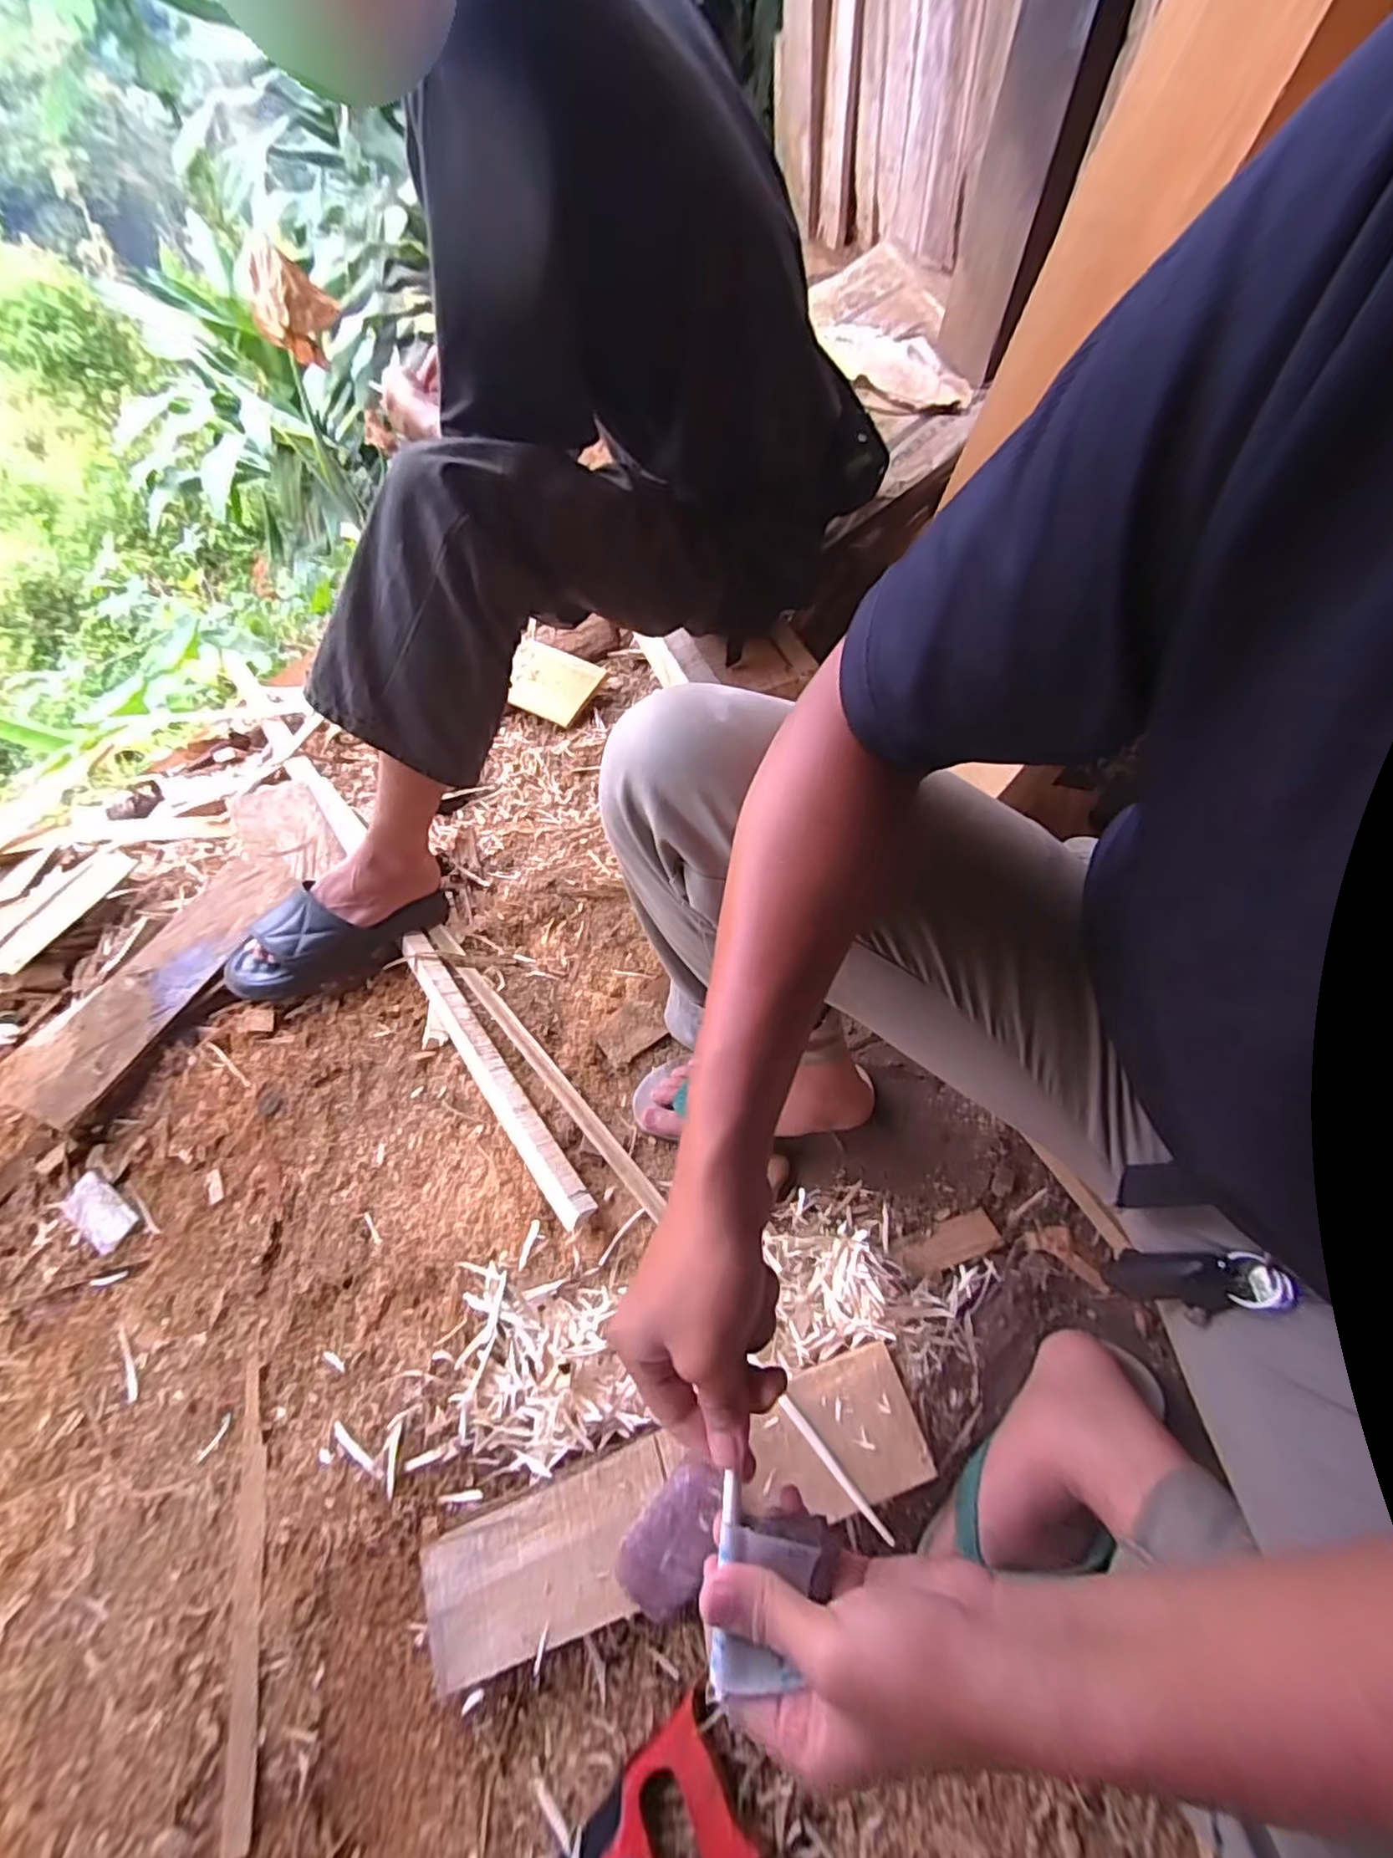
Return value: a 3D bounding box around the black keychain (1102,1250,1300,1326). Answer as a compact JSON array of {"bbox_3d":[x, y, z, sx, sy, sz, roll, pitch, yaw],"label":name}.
[{"bbox_3d":[0.300,0.214,0.394,0.092,0.032,0.036,-20,50,38],"label":"black keychain"}]

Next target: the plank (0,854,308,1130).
[{"bbox_3d":[-0.696,0.058,0.858,0.152,0.030,0.407,25,68,16],"label":"plank"}]

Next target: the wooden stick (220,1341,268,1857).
[{"bbox_3d":[-0.394,0.560,0.573,0.027,0.009,0.332,-18,63,-4],"label":"wooden stick"}]

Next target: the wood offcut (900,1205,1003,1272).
[{"bbox_3d":[0.248,0.305,0.639,0.097,0.004,0.038,-15,43,-10],"label":"wood offcut"}]

